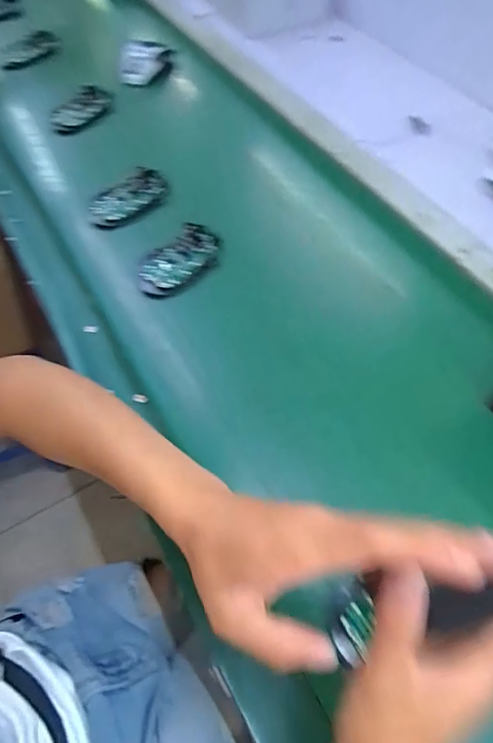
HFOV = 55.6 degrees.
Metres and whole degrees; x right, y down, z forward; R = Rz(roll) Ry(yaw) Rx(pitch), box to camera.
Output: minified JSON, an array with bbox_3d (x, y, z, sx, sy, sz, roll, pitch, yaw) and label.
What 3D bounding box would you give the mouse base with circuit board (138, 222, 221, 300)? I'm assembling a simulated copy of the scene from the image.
[{"bbox_3d":[-0.080,-0.131,0.563,0.112,0.026,0.062,-39,66,-21],"label":"mouse base with circuit board"}]

